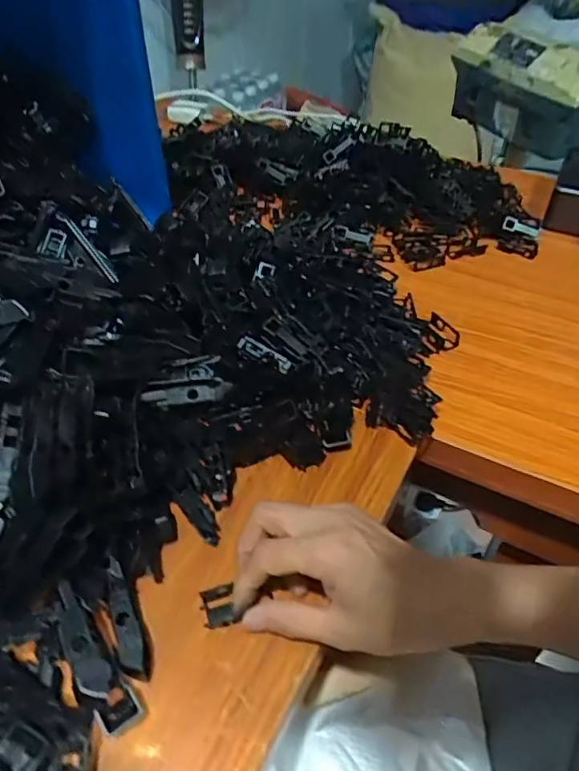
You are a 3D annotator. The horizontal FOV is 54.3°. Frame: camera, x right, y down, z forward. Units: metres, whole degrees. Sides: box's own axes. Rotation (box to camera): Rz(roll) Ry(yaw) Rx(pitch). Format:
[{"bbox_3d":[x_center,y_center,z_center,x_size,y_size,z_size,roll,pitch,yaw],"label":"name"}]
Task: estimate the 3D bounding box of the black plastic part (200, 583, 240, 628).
[{"bbox_3d":[-0.040,0.124,0.315,0.018,0.012,0.020,-8,44,-10],"label":"black plastic part"}]

